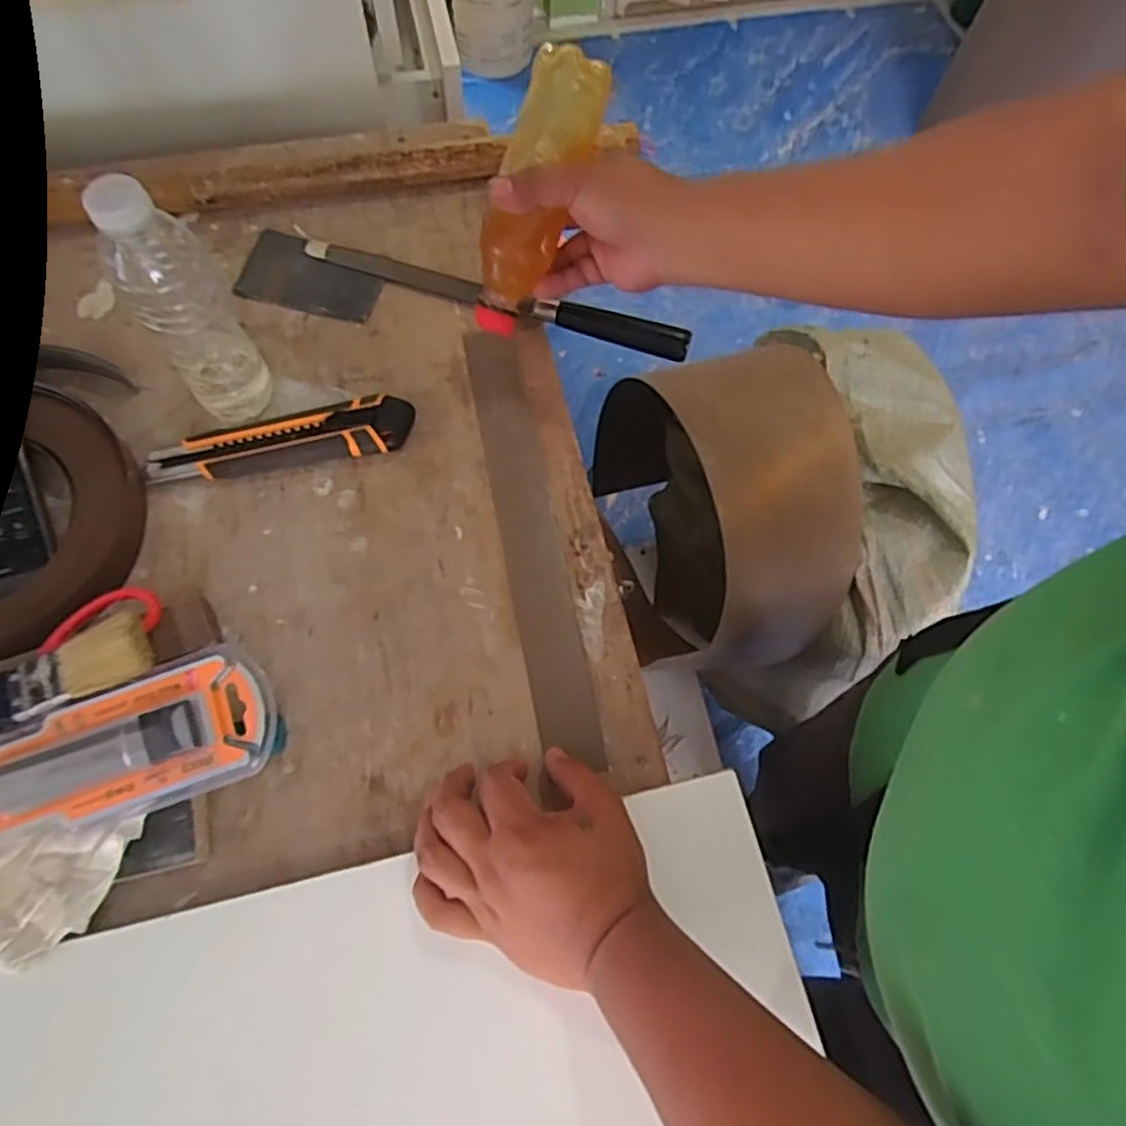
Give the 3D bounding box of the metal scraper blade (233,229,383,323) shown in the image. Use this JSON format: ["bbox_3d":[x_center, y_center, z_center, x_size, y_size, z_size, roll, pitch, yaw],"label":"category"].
[{"bbox_3d":[-0.208,-0.235,0.604,0.113,0.004,0.068,17,72,1],"label":"metal scraper blade"}]

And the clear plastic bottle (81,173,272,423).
[{"bbox_3d":[-0.244,-0.164,0.478,0.052,0.182,0.061,-29,73,-13],"label":"clear plastic bottle"}]

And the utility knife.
[{"bbox_3d":[-0.208,-0.093,0.542,0.190,0.020,0.045,-9,69,-6],"label":"utility knife"}]

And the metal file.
[{"bbox_3d":[-0.057,-0.220,0.596,0.324,0.023,0.023,19,69,4],"label":"metal file"}]

